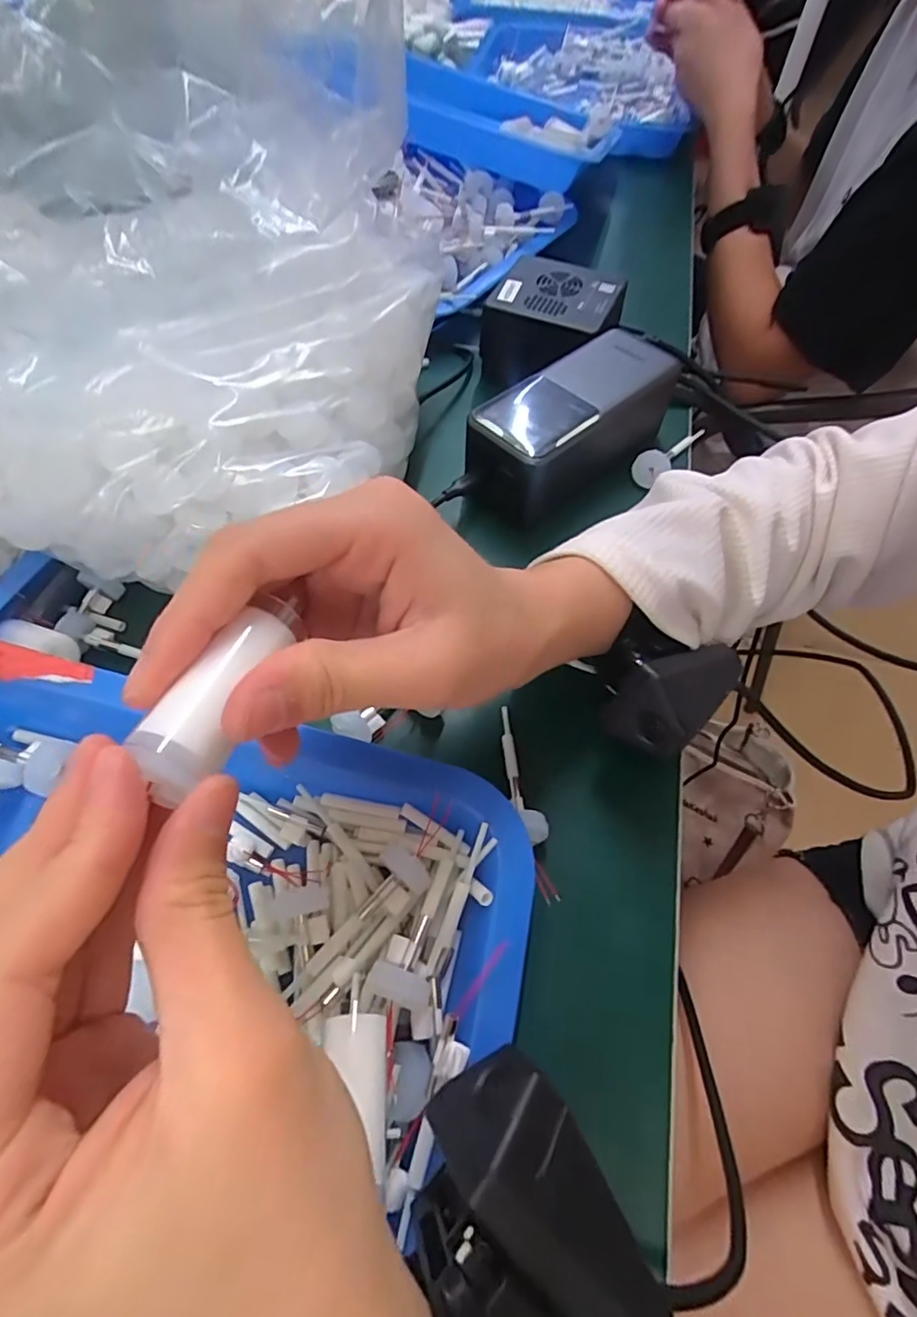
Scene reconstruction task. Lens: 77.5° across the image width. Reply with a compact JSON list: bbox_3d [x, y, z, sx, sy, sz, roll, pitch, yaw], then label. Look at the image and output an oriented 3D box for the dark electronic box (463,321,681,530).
[{"bbox_3d":[0.063,-0.132,0.327,0.133,0.049,0.051,-38,67,-23],"label":"dark electronic box"}]

